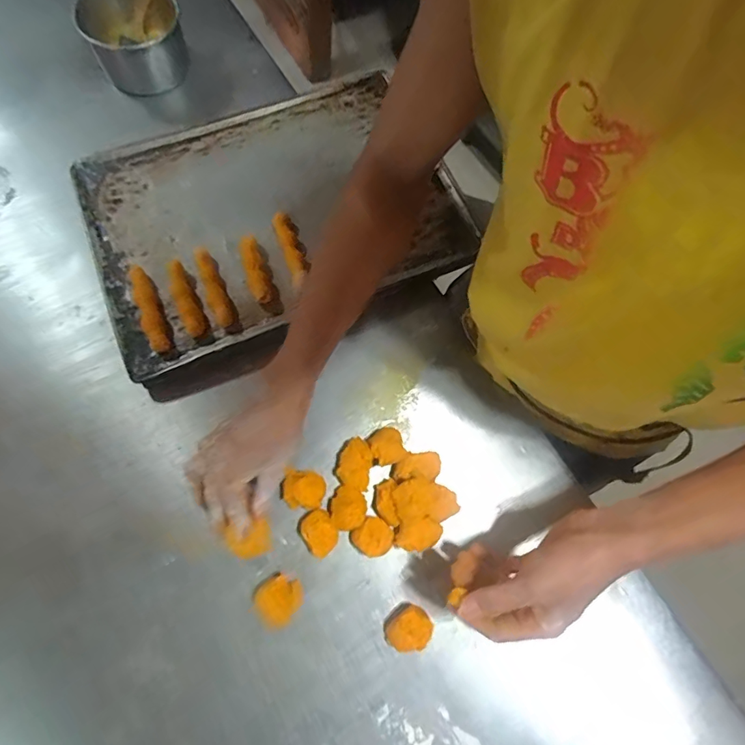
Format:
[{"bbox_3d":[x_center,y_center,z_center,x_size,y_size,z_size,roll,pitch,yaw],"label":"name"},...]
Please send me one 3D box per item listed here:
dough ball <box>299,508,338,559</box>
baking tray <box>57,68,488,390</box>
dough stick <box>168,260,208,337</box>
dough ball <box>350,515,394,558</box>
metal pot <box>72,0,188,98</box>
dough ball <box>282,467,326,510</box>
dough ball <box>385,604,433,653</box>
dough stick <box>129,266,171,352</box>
[{"bbox_3d":[-0.055,0.164,0.473,0.032,0.030,0.044,-34,74,-13],"label":"dough ball"},{"bbox_3d":[-0.136,-0.208,0.604,0.451,0.041,0.336,-21,72,-9],"label":"baking tray"},{"bbox_3d":[-0.220,-0.089,0.537,0.023,0.018,0.099,-26,73,-11],"label":"dough stick"},{"bbox_3d":[0.000,0.171,0.475,0.038,0.033,0.038,1,70,-2],"label":"dough ball"},{"bbox_3d":[-0.337,-0.480,0.667,0.120,0.106,0.120,-17,71,-8],"label":"metal pot"},{"bbox_3d":[-0.072,0.124,0.485,0.042,0.032,0.038,8,70,1],"label":"dough ball"},{"bbox_3d":[0.035,0.251,0.447,0.043,0.029,0.035,-32,74,-13],"label":"dough ball"},{"bbox_3d":[-0.261,-0.081,0.531,0.027,0.021,0.118,-19,71,-8],"label":"dough stick"}]

